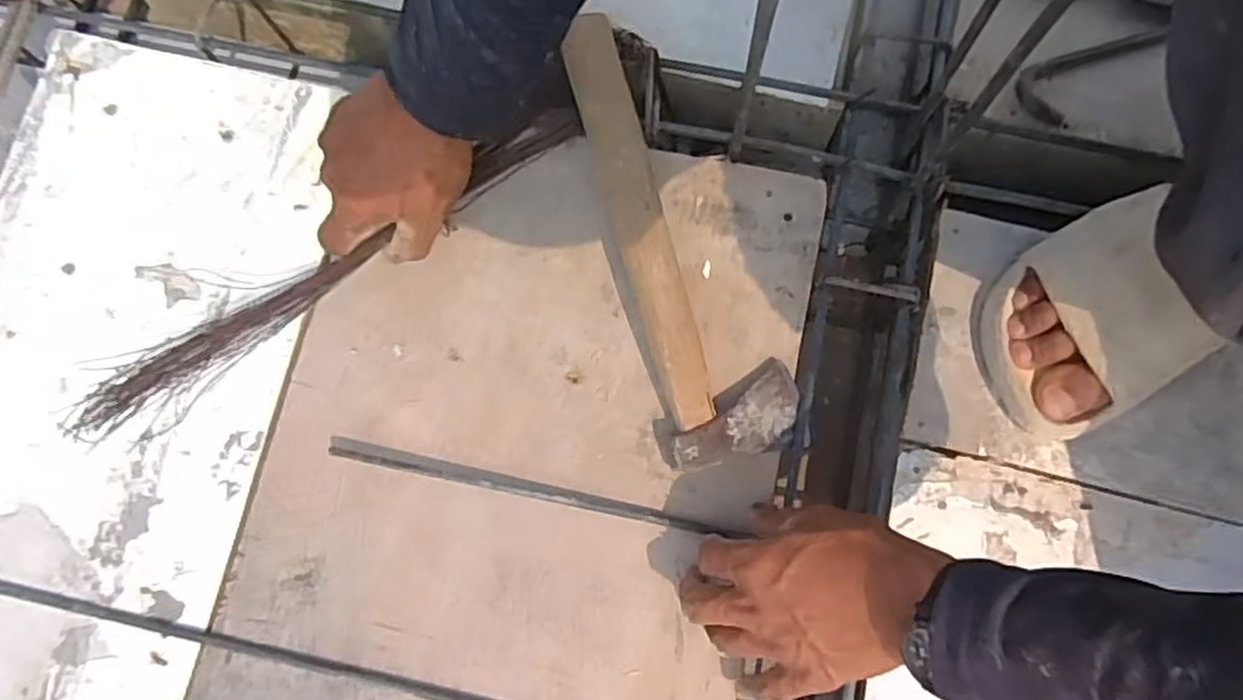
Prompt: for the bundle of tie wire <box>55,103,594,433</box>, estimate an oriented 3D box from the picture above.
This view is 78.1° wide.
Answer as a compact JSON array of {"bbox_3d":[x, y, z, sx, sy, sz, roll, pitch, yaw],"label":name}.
[{"bbox_3d":[-0.176,-0.055,0.496,0.363,0.040,0.036,-36,78,-10],"label":"bundle of tie wire"}]

